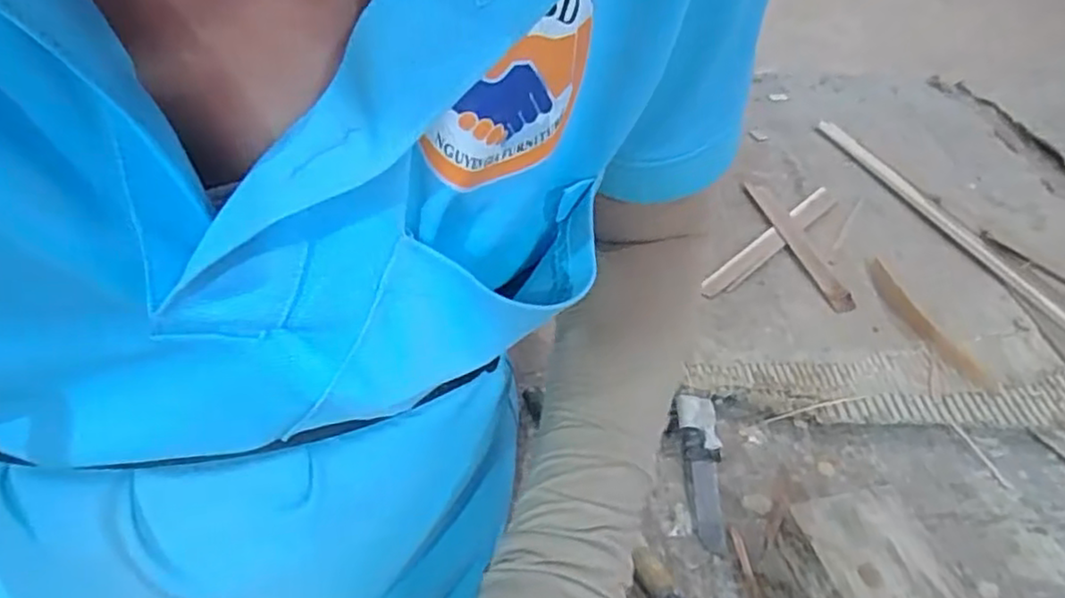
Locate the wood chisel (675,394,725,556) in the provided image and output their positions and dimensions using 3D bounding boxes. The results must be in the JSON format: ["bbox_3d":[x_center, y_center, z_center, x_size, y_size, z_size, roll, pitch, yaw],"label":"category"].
[{"bbox_3d":[0.112,0.109,0.453,0.027,0.014,0.112,2,41,1],"label":"wood chisel"}]

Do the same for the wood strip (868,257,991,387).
[{"bbox_3d":[0.317,0.014,0.573,0.032,0.007,0.153,-6,42,-9],"label":"wood strip"}]

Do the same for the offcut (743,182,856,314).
[{"bbox_3d":[0.247,-0.054,0.648,0.025,0.008,0.190,-6,42,-8],"label":"offcut"}]

